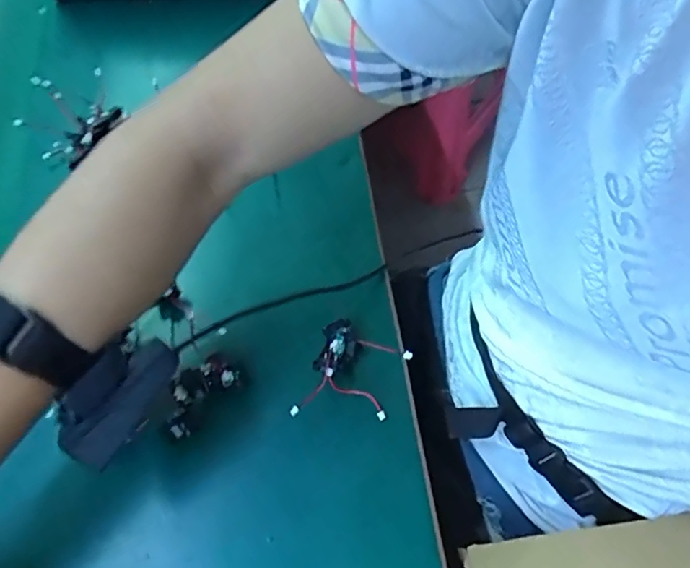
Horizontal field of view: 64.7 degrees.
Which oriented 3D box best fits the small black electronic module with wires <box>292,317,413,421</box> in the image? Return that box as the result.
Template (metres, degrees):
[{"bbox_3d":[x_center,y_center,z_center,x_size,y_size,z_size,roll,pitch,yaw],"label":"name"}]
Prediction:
[{"bbox_3d":[0.007,0.060,0.367,0.064,0.017,0.074,14,61,11],"label":"small black electronic module with wires"}]

